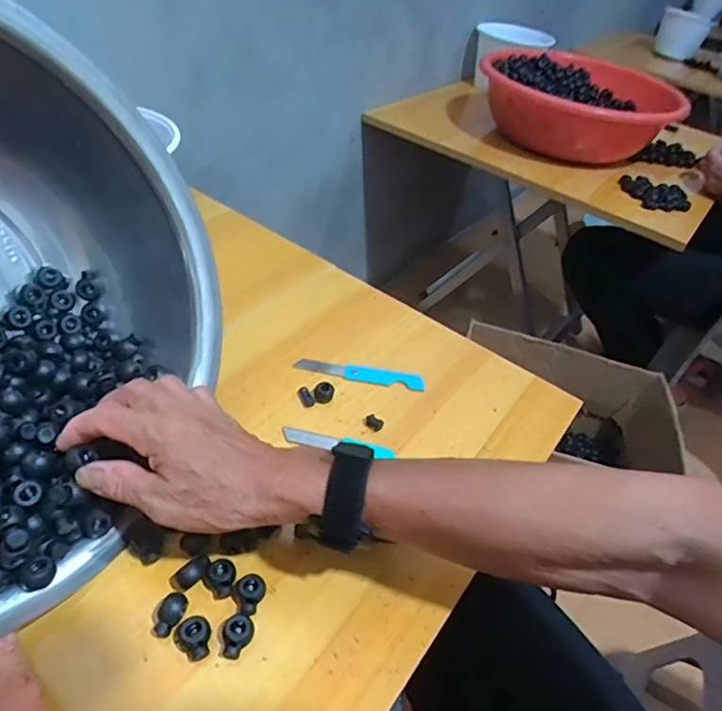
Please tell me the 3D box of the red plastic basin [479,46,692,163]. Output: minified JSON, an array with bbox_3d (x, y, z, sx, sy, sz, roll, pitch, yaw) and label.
[{"bbox_3d":[0.406,-0.466,1.002,0.334,0.134,0.363,6,43,-6],"label":"red plastic basin"}]

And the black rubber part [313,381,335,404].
[{"bbox_3d":[-0.032,0.032,0.454,0.017,0.012,0.014,4,42,-4],"label":"black rubber part"}]

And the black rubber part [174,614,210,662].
[{"bbox_3d":[-0.094,0.160,0.300,0.019,0.008,0.023,-26,52,-32],"label":"black rubber part"}]

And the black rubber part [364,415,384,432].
[{"bbox_3d":[0.010,0.056,0.438,0.016,0.007,0.009,29,46,22],"label":"black rubber part"}]

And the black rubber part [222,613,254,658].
[{"bbox_3d":[-0.071,0.161,0.303,0.016,0.011,0.021,3,42,-5],"label":"black rubber part"}]

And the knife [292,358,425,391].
[{"bbox_3d":[0.000,0.015,0.483,0.117,0.005,0.017,10,42,3],"label":"knife"}]

